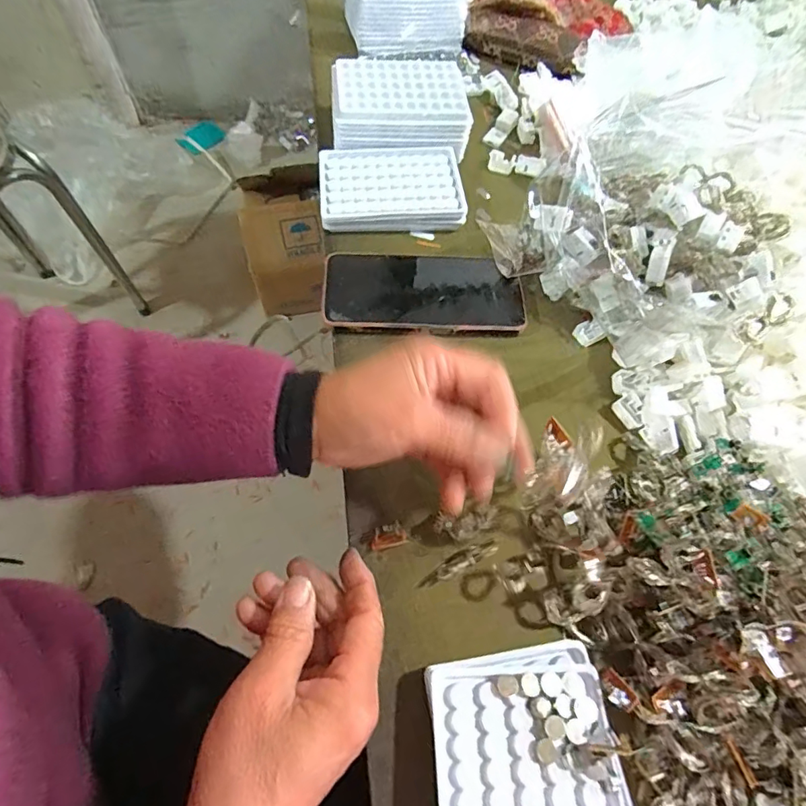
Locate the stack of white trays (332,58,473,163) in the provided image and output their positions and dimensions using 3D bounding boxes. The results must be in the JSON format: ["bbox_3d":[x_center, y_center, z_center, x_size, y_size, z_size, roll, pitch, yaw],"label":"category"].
[{"bbox_3d":[-0.005,-0.287,0.487,0.130,0.040,0.091,-4,63,-6],"label":"stack of white trays"}]

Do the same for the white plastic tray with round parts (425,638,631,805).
[{"bbox_3d":[0.067,0.203,0.256,0.099,0.023,0.137,-2,62,-5],"label":"white plastic tray with round parts"}]

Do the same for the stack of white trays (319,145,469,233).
[{"bbox_3d":[-0.011,-0.198,0.465,0.128,0.023,0.088,-6,63,-7],"label":"stack of white trays"}]

